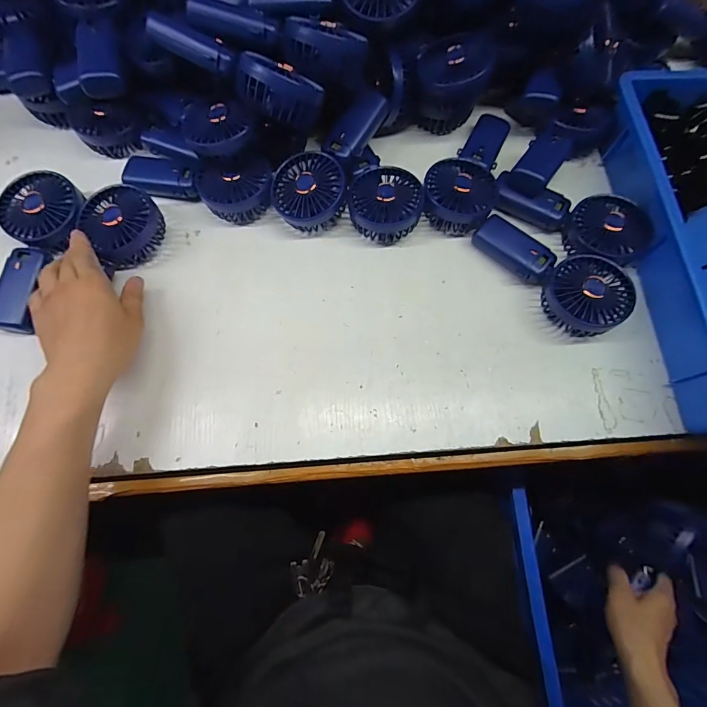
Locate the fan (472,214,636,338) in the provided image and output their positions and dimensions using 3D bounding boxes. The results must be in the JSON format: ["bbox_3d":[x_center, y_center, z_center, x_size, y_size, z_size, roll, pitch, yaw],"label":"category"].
[{"bbox_3d":[0.221,-0.095,0.443,0.081,0.044,0.175,-41,77,-12],"label":"fan"}]

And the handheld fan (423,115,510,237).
[{"bbox_3d":[0.139,-0.231,0.485,0.081,0.047,0.176,16,73,5],"label":"handheld fan"}]

